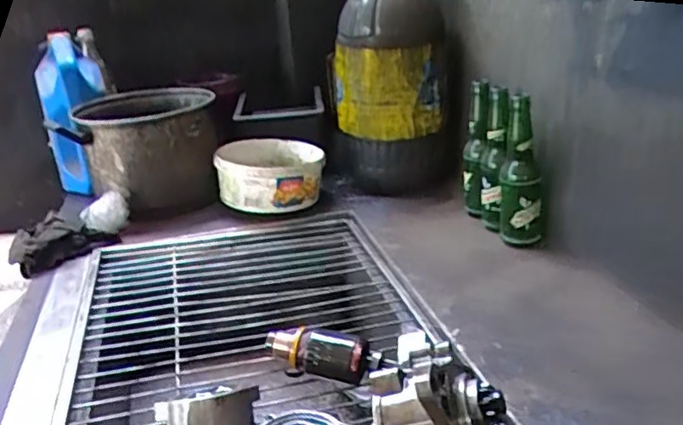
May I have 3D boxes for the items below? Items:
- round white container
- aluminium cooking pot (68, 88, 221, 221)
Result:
[{"bbox_3d":[-0.129,-0.071,1.107,0.195,0.098,0.209,-5,24,-1],"label":"round white container"},{"bbox_3d":[-0.345,-0.112,1.119,0.218,0.185,0.234,-7,24,-3],"label":"aluminium cooking pot"}]

